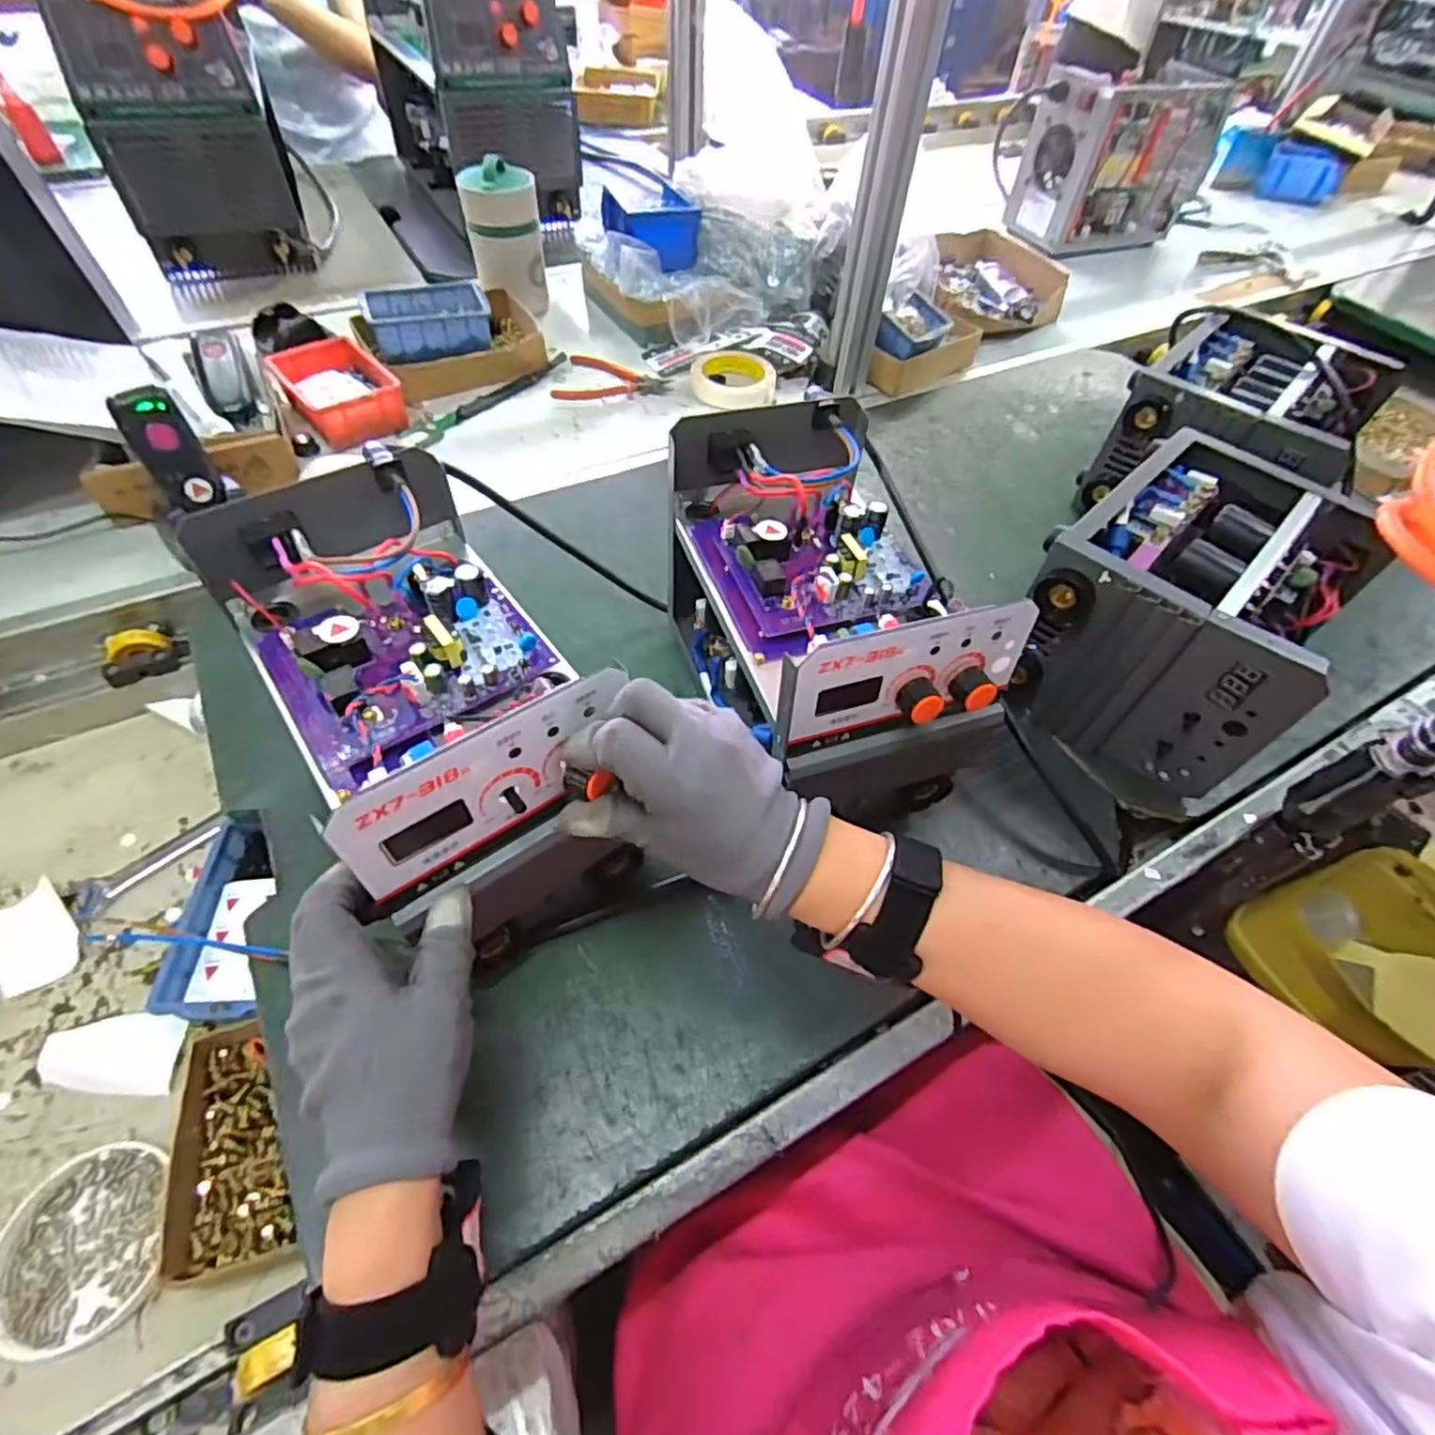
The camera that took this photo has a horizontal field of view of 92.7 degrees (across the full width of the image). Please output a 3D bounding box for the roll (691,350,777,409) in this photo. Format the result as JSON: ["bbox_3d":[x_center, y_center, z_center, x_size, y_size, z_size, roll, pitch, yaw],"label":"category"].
[{"bbox_3d":[0.021,-0.429,0.865,0.104,0.021,0.104,2,54,-2],"label":"roll"}]

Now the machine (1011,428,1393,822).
[{"bbox_3d":[0.383,-0.083,0.563,0.243,0.162,0.187,-38,64,-26],"label":"machine"}]

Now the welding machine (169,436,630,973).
[{"bbox_3d":[-0.170,-0.009,0.413,0.139,0.163,0.247,-30,61,-23],"label":"welding machine"}]

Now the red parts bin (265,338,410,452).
[{"bbox_3d":[-0.438,-0.380,0.791,0.108,0.044,0.167,-26,59,-21],"label":"red parts bin"}]

